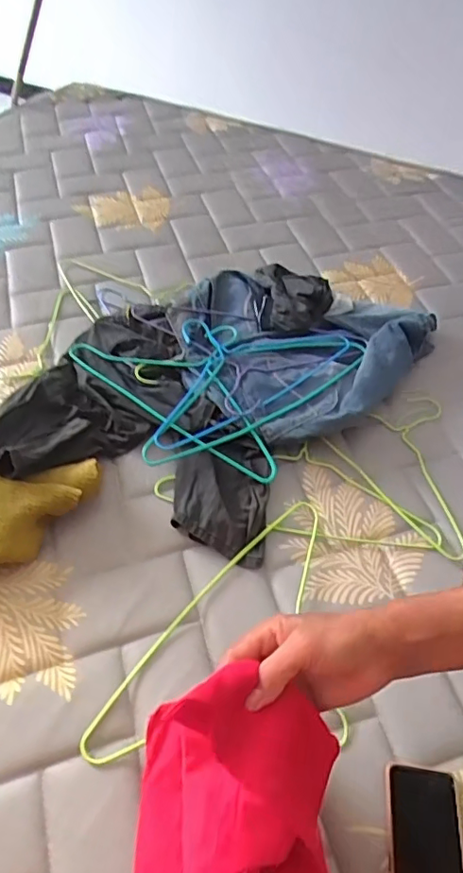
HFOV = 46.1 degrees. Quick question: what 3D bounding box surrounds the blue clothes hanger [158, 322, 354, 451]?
[{"bbox_3d":[0.007,-0.131,0.904,0.388,0.020,0.205,-31,59,-24],"label":"blue clothes hanger"}]

